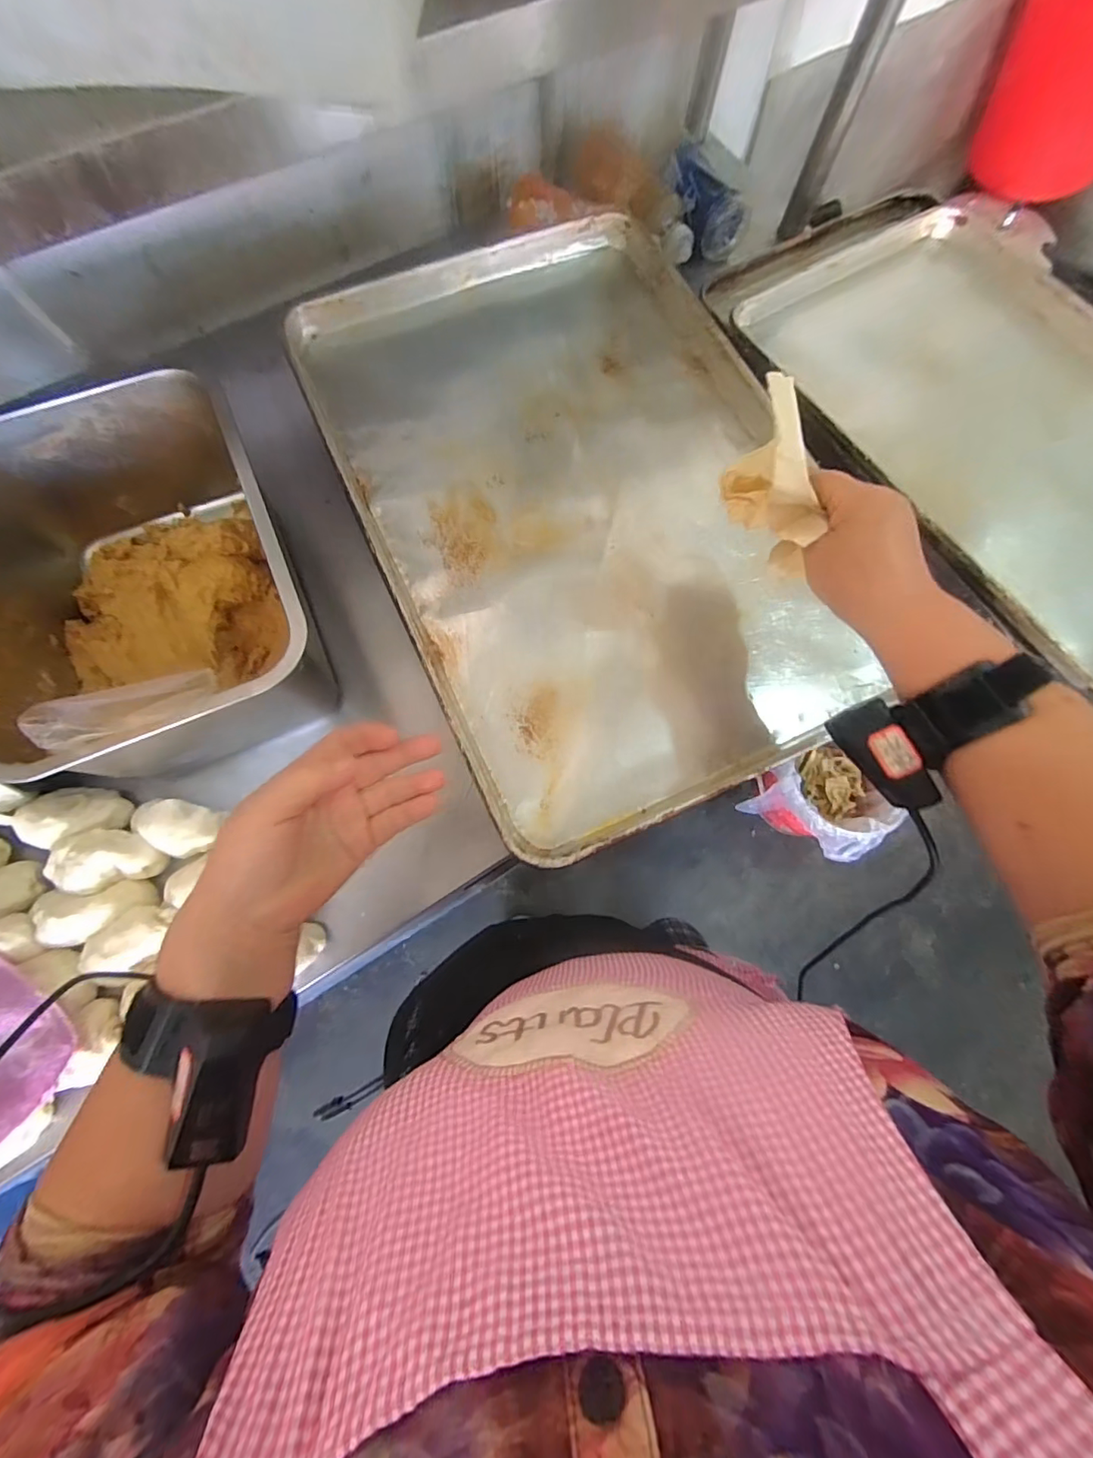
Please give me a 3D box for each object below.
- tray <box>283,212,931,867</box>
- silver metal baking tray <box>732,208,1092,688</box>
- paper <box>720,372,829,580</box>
[{"bbox_3d":[0.036,-0.223,0.500,0.398,0.044,0.593,-24,76,-8],"label":"tray"},{"bbox_3d":[0.520,-0.357,0.608,0.445,0.058,0.613,-32,78,-10],"label":"silver metal baking tray"},{"bbox_3d":[0.154,-0.163,0.345,0.035,0.101,0.096,-21,76,-7],"label":"paper"}]

